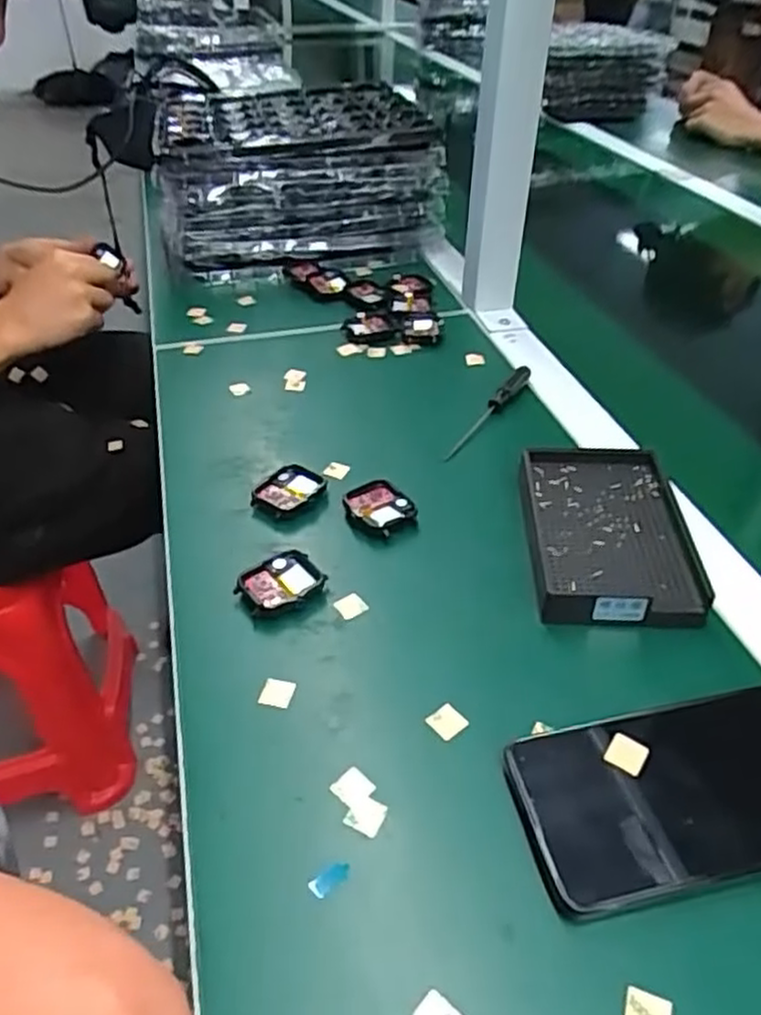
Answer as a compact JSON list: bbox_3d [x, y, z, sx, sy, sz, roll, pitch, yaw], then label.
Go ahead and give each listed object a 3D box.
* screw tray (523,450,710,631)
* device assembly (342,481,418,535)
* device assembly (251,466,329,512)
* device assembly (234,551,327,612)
[{"bbox_3d":[0.142,0.014,0.451,0.096,0.024,0.138,3,40,3],"label":"screw tray"},{"bbox_3d":[-0.001,0.001,0.477,0.035,0.013,0.042,-26,46,-28],"label":"device assembly"},{"bbox_3d":[-0.062,-0.011,0.490,0.038,0.010,0.042,21,44,23],"label":"device assembly"},{"bbox_3d":[-0.057,0.045,0.425,0.045,0.011,0.036,-24,45,-26],"label":"device assembly"}]

